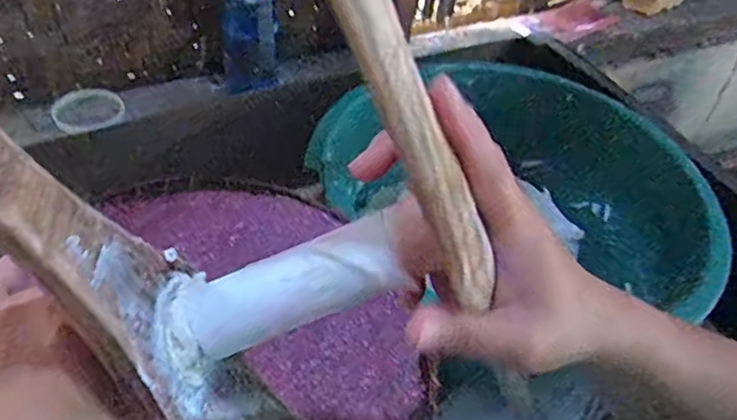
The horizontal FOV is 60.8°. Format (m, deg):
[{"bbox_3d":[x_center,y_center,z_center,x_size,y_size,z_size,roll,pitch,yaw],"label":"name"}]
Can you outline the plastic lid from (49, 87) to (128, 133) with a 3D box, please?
[{"bbox_3d":[-0.369,-0.133,0.828,0.086,0.013,0.069,-24,55,-26],"label":"plastic lid"}]

